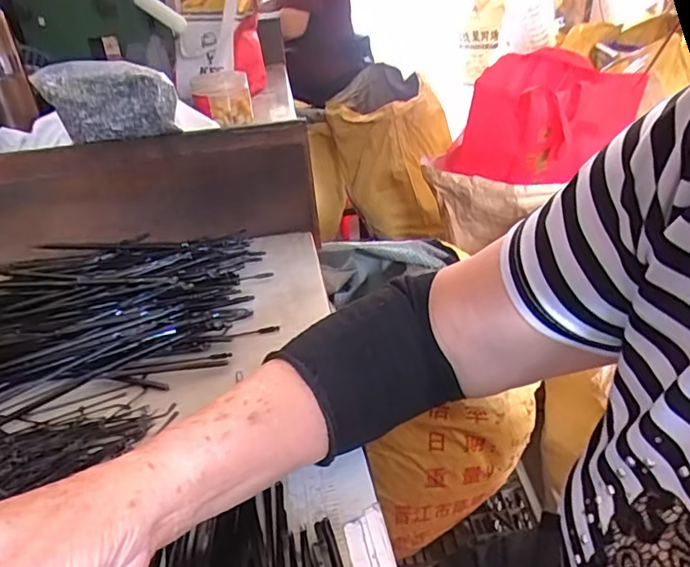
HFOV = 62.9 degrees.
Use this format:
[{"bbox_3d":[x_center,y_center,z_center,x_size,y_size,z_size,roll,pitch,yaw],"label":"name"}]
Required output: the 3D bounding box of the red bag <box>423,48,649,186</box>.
[{"bbox_3d":[0.356,-0.310,1.077,0.284,0.189,0.248,-15,32,-17],"label":"red bag"}]

